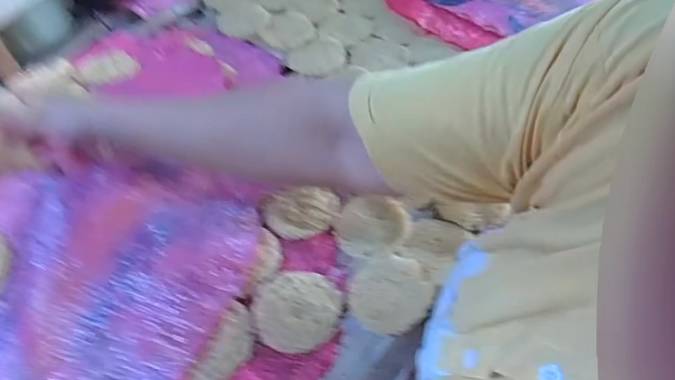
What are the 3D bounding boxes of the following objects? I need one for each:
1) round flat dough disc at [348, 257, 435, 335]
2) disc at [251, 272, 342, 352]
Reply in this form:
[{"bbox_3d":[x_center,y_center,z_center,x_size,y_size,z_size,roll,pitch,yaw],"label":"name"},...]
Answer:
[{"bbox_3d":[0.051,0.097,0.464,0.074,0.010,0.074,-1,53,1],"label":"round flat dough disc"},{"bbox_3d":[-0.038,0.110,0.459,0.082,0.009,0.076,-1,53,1],"label":"disc"}]

